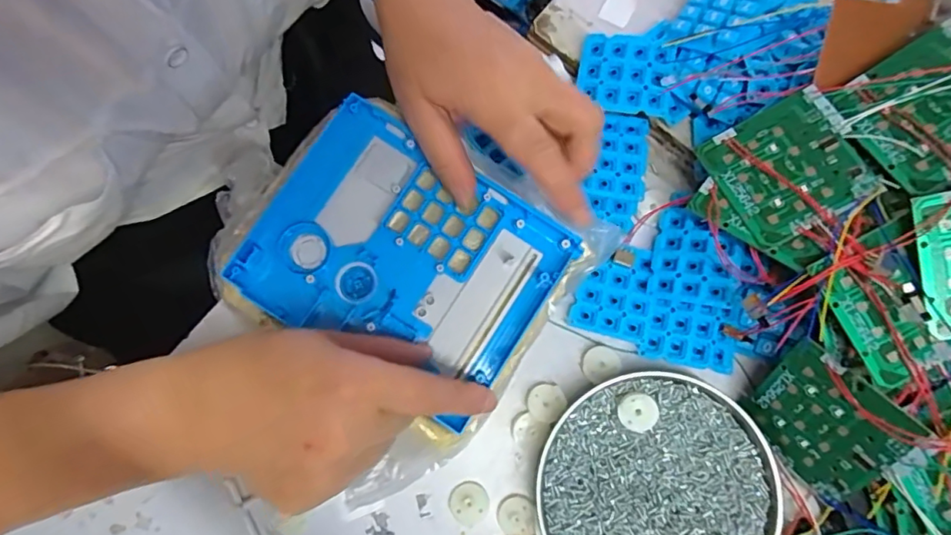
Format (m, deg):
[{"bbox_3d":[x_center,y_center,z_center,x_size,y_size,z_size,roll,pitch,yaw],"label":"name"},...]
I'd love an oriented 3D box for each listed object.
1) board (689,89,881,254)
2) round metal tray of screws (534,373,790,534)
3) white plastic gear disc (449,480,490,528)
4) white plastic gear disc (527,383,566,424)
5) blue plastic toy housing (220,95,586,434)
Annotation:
[{"bbox_3d":[0.173,-0.057,0.302,0.071,0.006,0.074,-25,69,8],"label":"board"},{"bbox_3d":[0.107,0.133,0.316,0.139,0.013,0.129,0,78,1],"label":"round metal tray of screws"},{"bbox_3d":[-0.004,0.143,0.327,0.023,0.007,0.024,0,78,1],"label":"white plastic gear disc"},{"bbox_3d":[0.043,0.084,0.335,0.023,0.006,0.023,0,78,1],"label":"white plastic gear disc"},{"bbox_3d":[-0.042,-0.005,0.318,0.165,0.026,0.130,34,81,8],"label":"blue plastic toy housing"}]

